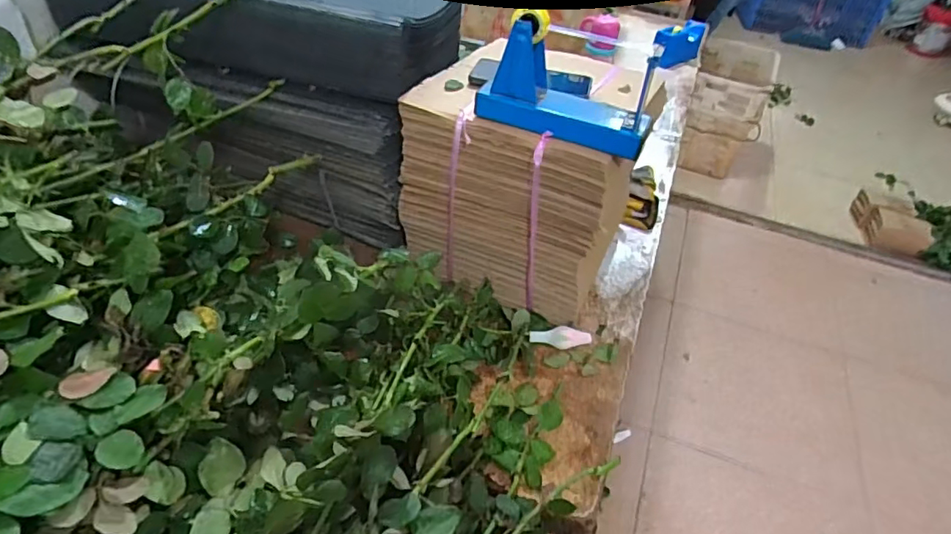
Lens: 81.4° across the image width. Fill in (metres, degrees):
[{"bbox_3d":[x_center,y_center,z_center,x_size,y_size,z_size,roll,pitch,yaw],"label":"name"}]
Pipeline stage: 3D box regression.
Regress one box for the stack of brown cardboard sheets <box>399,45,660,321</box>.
[{"bbox_3d":[0.088,-0.149,0.845,0.288,0.280,0.317,21,43,16],"label":"stack of brown cardboard sheets"}]

